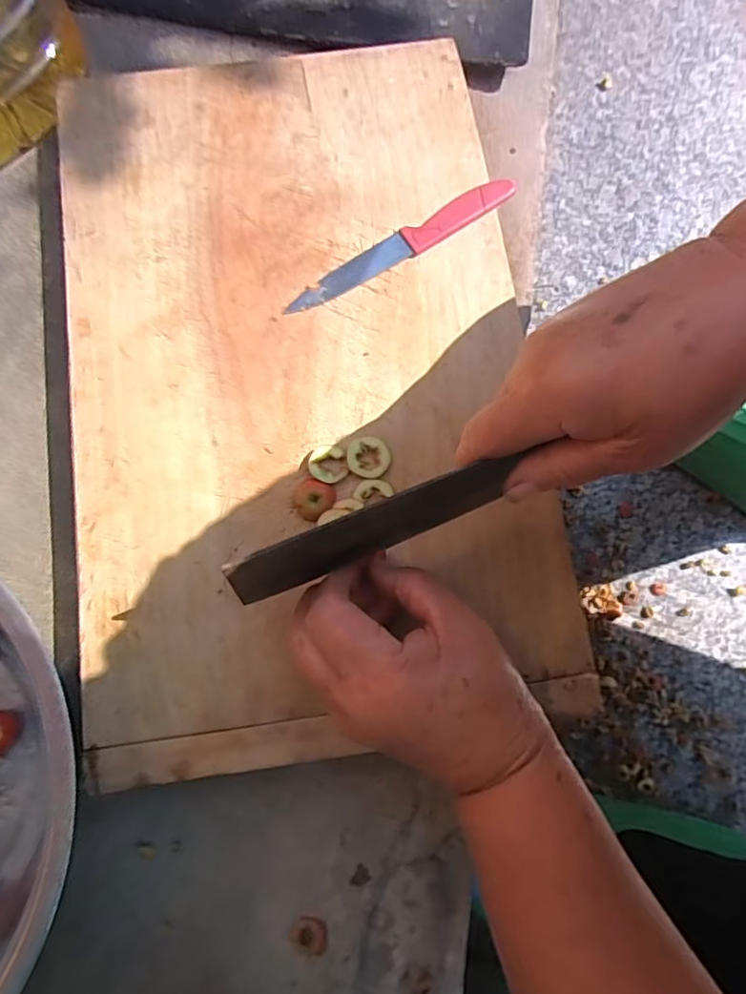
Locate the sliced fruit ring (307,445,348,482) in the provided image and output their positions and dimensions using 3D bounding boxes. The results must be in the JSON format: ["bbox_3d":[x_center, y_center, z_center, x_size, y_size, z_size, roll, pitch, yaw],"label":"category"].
[{"bbox_3d":[-0.026,-0.020,0.324,0.023,0.004,0.023,0,79,-1],"label":"sliced fruit ring"}]

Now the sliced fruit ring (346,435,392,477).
[{"bbox_3d":[-0.002,-0.024,0.327,0.026,0.005,0.024,0,79,-1],"label":"sliced fruit ring"}]

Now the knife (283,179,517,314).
[{"bbox_3d":[0.019,-0.165,0.357,0.169,0.006,0.019,-31,81,-7],"label":"knife"}]

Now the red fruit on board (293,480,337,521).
[{"bbox_3d":[-0.035,0.001,0.320,0.024,0.009,0.022,0,79,-1],"label":"red fruit on board"}]

